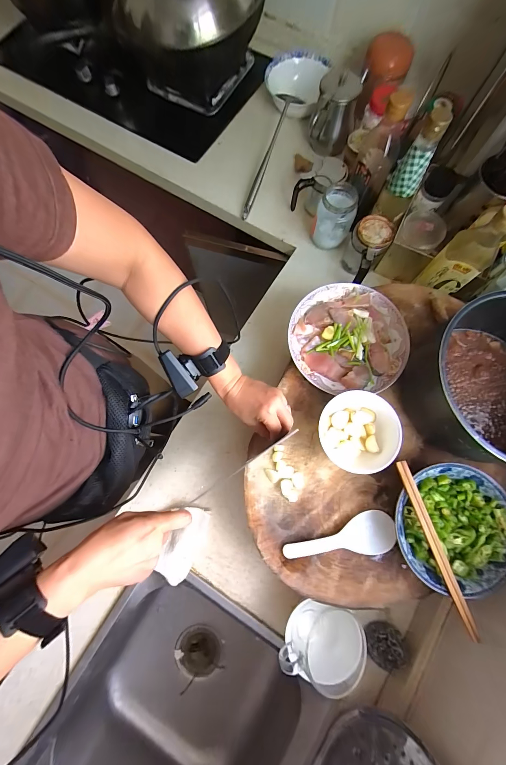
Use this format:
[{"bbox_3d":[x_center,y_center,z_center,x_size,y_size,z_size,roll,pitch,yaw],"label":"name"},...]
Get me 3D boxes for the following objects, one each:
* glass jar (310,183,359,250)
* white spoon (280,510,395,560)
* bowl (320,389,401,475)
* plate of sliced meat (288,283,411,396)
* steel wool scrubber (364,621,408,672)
[{"bbox_3d":[0.175,-0.354,0.616,0.077,0.110,0.069,24,78,6],"label":"glass jar"},{"bbox_3d":[0.131,0.235,0.442,0.168,0.015,0.060,-6,77,-1],"label":"white spoon"},{"bbox_3d":[0.161,0.076,0.449,0.116,0.063,0.114,0,77,1],"label":"bowl"},{"bbox_3d":[0.167,-0.078,0.497,0.204,0.036,0.190,0,77,1],"label":"plate of sliced meat"},{"bbox_3d":[0.218,0.435,0.474,0.059,0.034,0.051,1,77,1],"label":"steel wool scrubber"}]

